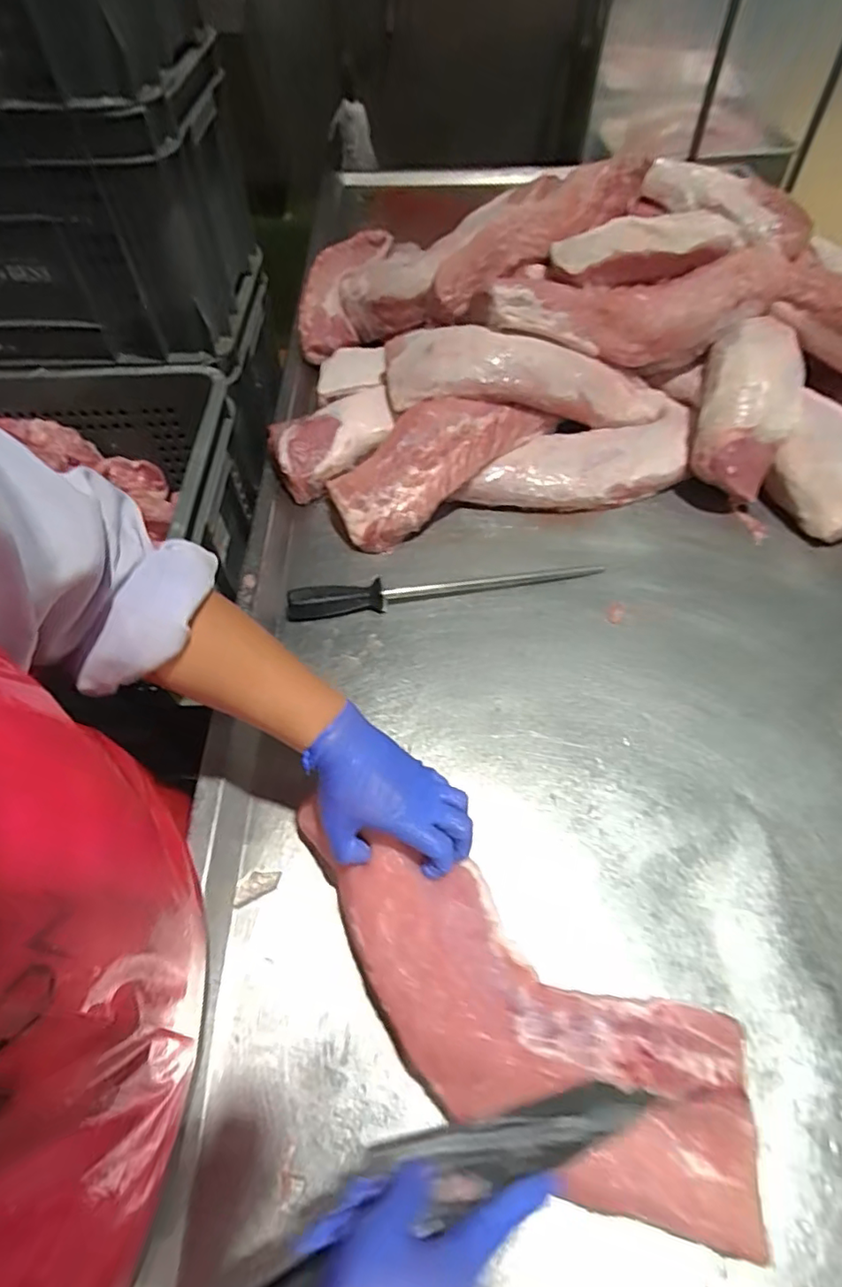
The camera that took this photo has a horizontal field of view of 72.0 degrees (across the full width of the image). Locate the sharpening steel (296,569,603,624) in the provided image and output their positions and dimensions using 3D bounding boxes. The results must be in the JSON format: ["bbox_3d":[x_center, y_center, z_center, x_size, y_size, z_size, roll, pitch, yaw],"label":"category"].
[{"bbox_3d":[0.035,-0.074,0.737,0.401,0.037,0.029,-10,56,-6],"label":"sharpening steel"}]

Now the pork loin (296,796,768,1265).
[{"bbox_3d":[0.055,0.280,0.462,0.416,0.069,0.145,30,58,16],"label":"pork loin"}]

